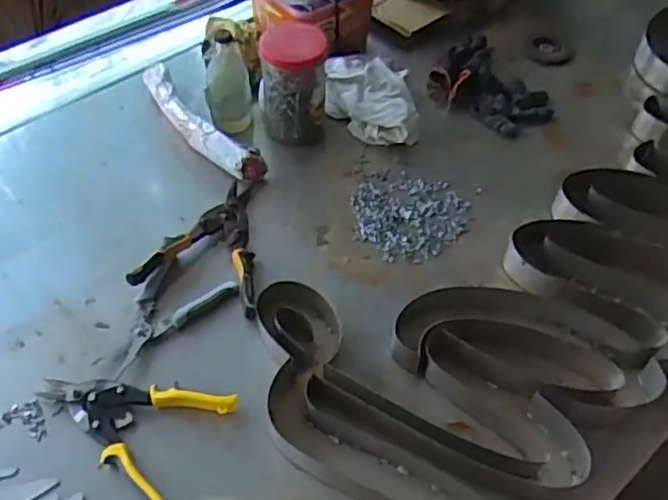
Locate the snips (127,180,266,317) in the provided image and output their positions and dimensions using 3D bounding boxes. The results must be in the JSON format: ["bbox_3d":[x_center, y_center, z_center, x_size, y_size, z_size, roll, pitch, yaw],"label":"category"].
[{"bbox_3d":[-0.170,-0.024,0.938,0.168,0.028,0.233,9,54,4],"label":"snips"}]

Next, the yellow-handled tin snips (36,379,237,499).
[{"bbox_3d":[-0.243,0.188,0.786,0.212,0.024,0.138,27,57,16],"label":"yellow-handled tin snips"}]

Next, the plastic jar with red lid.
[{"bbox_3d":[-0.064,-0.259,1.048,0.097,0.180,0.086,-5,54,-7],"label":"plastic jar with red lid"}]

